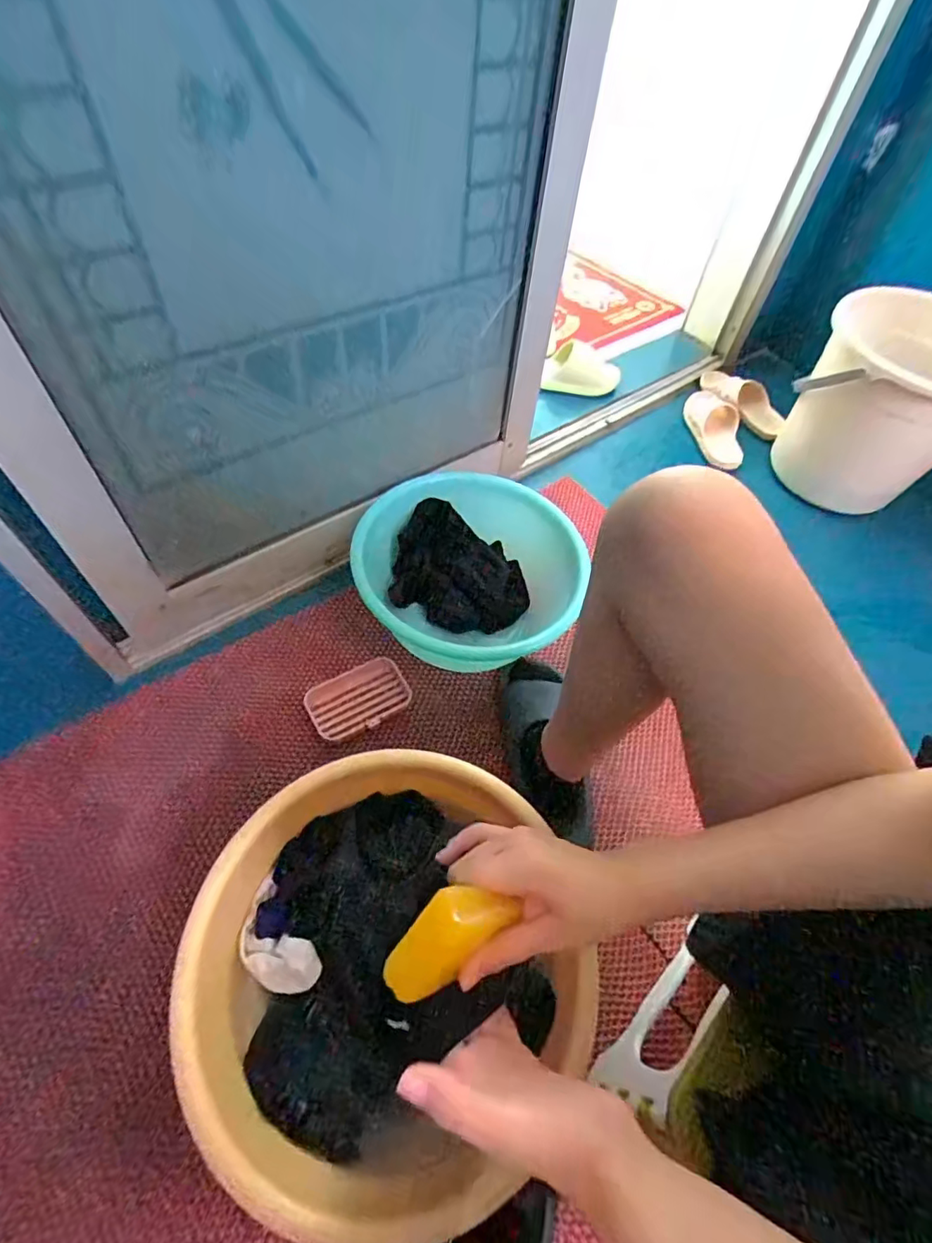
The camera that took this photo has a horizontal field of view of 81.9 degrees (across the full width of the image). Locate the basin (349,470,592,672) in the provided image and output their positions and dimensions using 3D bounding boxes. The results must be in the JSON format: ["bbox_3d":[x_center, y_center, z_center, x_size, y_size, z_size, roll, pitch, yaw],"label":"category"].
[{"bbox_3d":[-0.003,-0.056,0.798,0.270,0.163,0.291,2,55,-3],"label":"basin"}]

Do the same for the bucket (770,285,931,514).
[{"bbox_3d":[0.766,-0.394,1.017,0.277,0.330,0.277,2,55,-3],"label":"bucket"}]

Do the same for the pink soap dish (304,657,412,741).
[{"bbox_3d":[-0.150,0.108,0.750,0.133,0.026,0.093,-25,61,-21],"label":"pink soap dish"}]

